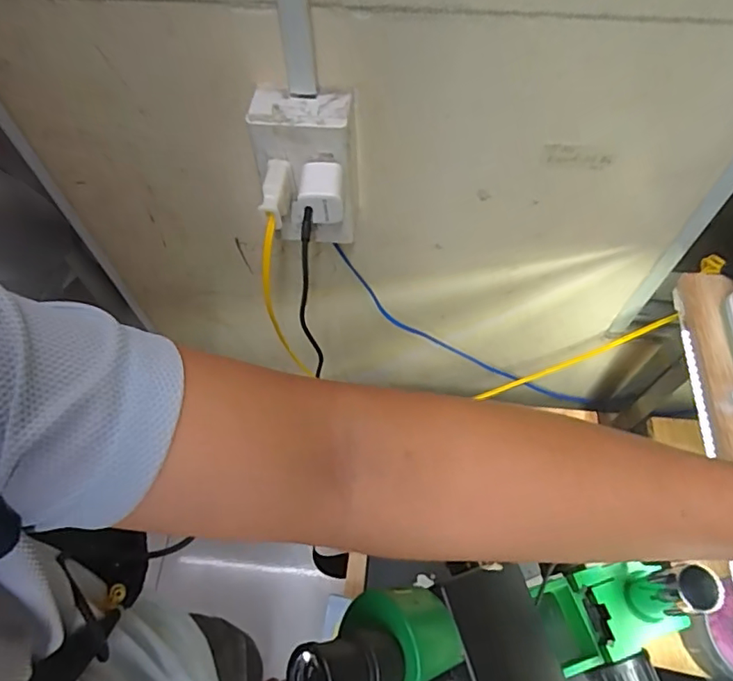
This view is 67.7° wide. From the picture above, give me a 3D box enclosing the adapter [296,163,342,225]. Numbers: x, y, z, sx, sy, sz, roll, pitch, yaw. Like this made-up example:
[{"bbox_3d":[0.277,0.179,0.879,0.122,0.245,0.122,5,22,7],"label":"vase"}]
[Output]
[{"bbox_3d":[-0.033,-0.107,0.399,0.031,0.030,0.035,-3,61,-1],"label":"adapter"}]

